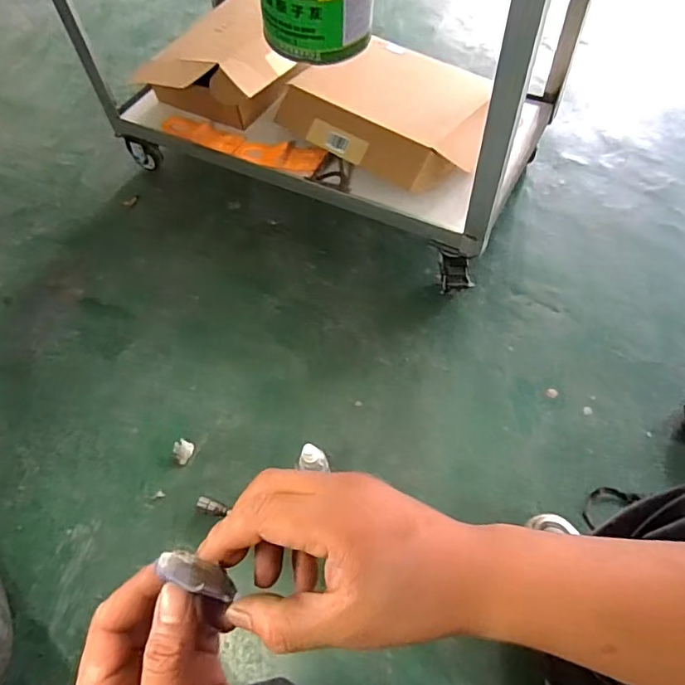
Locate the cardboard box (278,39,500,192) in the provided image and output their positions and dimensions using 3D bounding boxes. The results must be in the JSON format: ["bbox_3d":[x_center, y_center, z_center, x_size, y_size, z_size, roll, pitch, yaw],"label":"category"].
[{"bbox_3d":[0.097,-0.478,1.041,0.431,0.077,0.291,31,65,20],"label":"cardboard box"}]

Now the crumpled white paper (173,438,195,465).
[{"bbox_3d":[-0.280,0.189,0.895,0.031,0.016,0.036,29,66,19],"label":"crumpled white paper"}]

